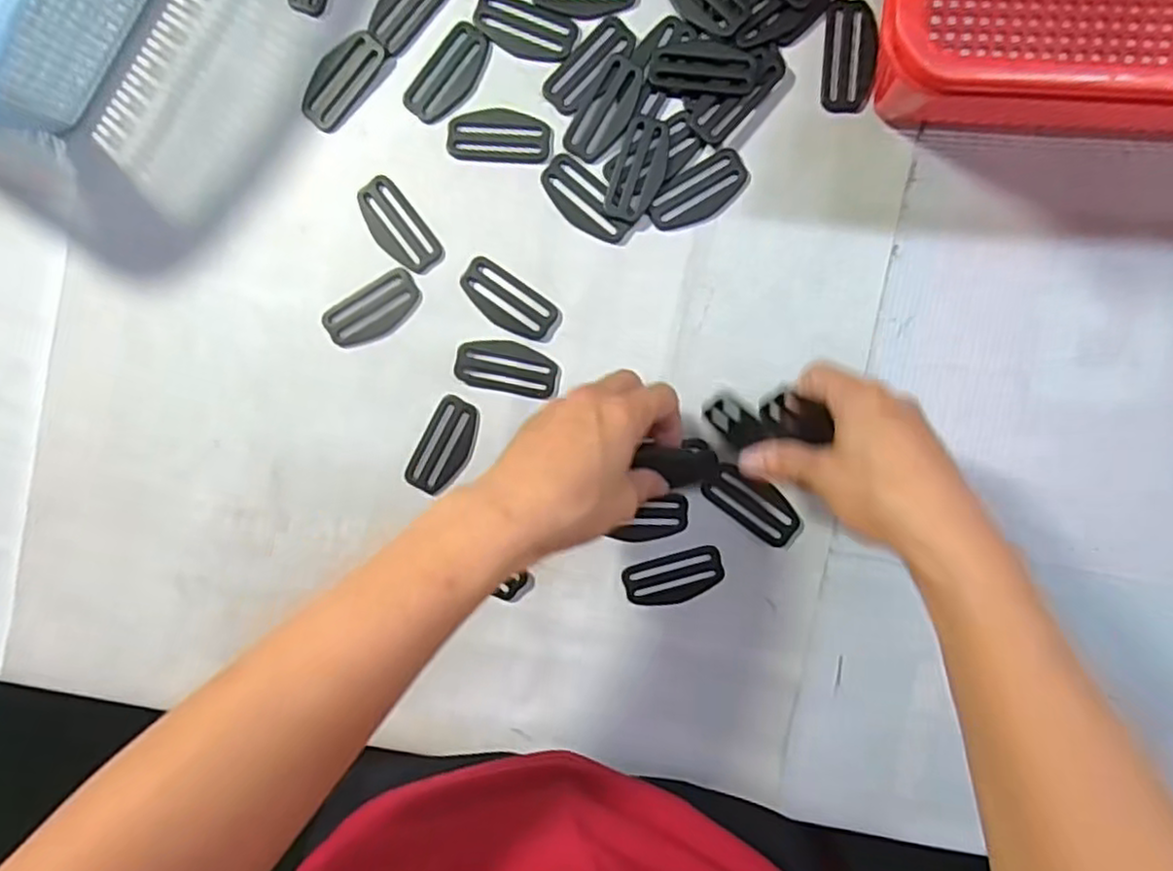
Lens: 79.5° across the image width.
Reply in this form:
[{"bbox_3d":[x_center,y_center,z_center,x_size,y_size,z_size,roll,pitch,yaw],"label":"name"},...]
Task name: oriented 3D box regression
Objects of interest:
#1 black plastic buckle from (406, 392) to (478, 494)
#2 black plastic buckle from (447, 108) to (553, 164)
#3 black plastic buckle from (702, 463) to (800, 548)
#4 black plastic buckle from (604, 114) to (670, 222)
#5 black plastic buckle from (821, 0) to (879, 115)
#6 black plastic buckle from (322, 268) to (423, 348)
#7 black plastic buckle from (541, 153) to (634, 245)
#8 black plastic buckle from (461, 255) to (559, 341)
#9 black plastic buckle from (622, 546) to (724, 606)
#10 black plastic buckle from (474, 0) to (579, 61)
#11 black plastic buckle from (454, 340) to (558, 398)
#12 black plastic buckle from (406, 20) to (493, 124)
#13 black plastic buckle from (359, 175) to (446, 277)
[{"bbox_3d":[-0.085,0.007,0.421,0.029,0.004,0.058,27,94,3],"label":"black plastic buckle"},{"bbox_3d":[-0.051,-0.178,0.418,0.062,0.004,0.030,5,93,4],"label":"black plastic buckle"},{"bbox_3d":[0.099,0.041,0.415,0.057,0.005,0.028,38,95,2],"label":"black plastic buckle"},{"bbox_3d":[0.030,-0.155,0.410,0.029,0.006,0.059,18,94,3],"label":"black plastic buckle"},{"bbox_3d":[0.149,-0.214,0.398,0.029,0.004,0.059,2,93,4],"label":"black plastic buckle"},{"bbox_3d":[-0.128,-0.075,0.425,0.062,0.004,0.031,-31,90,5],"label":"black plastic buckle"},{"bbox_3d":[0.000,-0.138,0.412,0.063,0.004,0.028,44,95,1],"label":"black plastic buckle"},{"bbox_3d":[-0.047,-0.080,0.415,0.061,0.004,0.029,34,95,2],"label":"black plastic buckle"},{"bbox_3d":[0.053,0.085,0.418,0.059,0.004,0.029,-19,91,5],"label":"black plastic buckle"},{"bbox_3d":[-0.037,-0.237,0.411,0.061,0.004,0.031,21,94,3],"label":"black plastic buckle"},{"bbox_3d":[-0.047,-0.040,0.419,0.059,0.006,0.030,10,93,4],"label":"black plastic buckle"},{"bbox_3d":[-0.081,-0.212,0.416,0.031,0.004,0.060,39,95,2],"label":"black plastic buckle"},{"bbox_3d":[-0.113,-0.125,0.421,0.029,0.004,0.063,-39,89,5],"label":"black plastic buckle"}]

